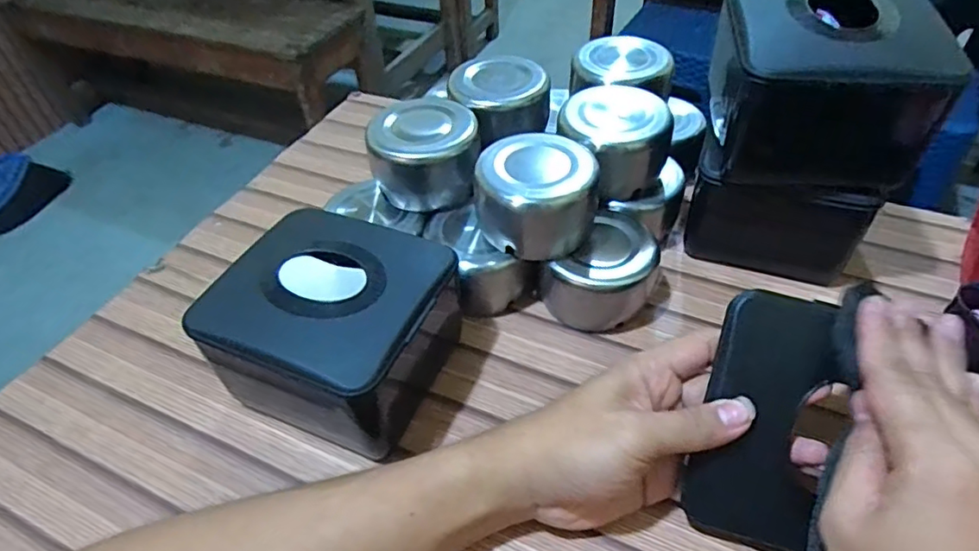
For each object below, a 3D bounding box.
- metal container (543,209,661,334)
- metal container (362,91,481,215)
[{"bbox_3d":[0.082,-0.003,0.420,0.075,0.061,0.081,14,49,16],"label":"metal container"},{"bbox_3d":[-0.049,-0.092,0.431,0.080,0.054,0.068,-8,47,-5],"label":"metal container"}]

